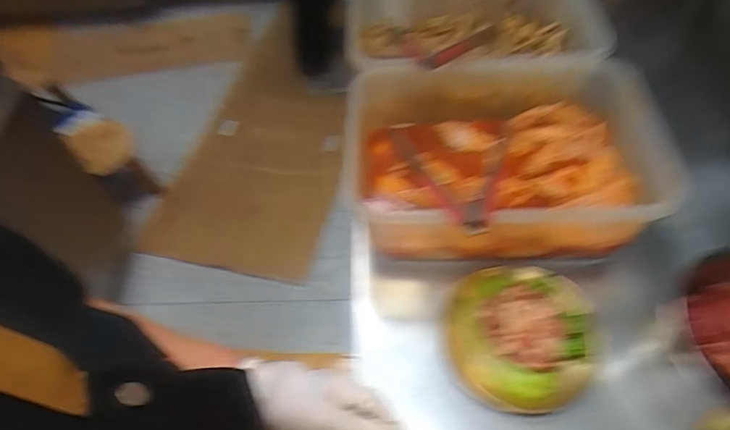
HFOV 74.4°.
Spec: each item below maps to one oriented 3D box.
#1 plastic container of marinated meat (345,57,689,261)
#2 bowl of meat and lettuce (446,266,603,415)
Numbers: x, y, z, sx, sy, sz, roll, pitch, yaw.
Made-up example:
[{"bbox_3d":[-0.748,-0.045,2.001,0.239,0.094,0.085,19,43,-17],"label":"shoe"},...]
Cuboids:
[{"bbox_3d":[0.170,-0.074,0.599,0.351,0.107,0.255,-1,55,3],"label":"plastic container of marinated meat"},{"bbox_3d":[0.172,0.129,0.527,0.153,0.034,0.157,-2,55,2],"label":"bowl of meat and lettuce"}]

